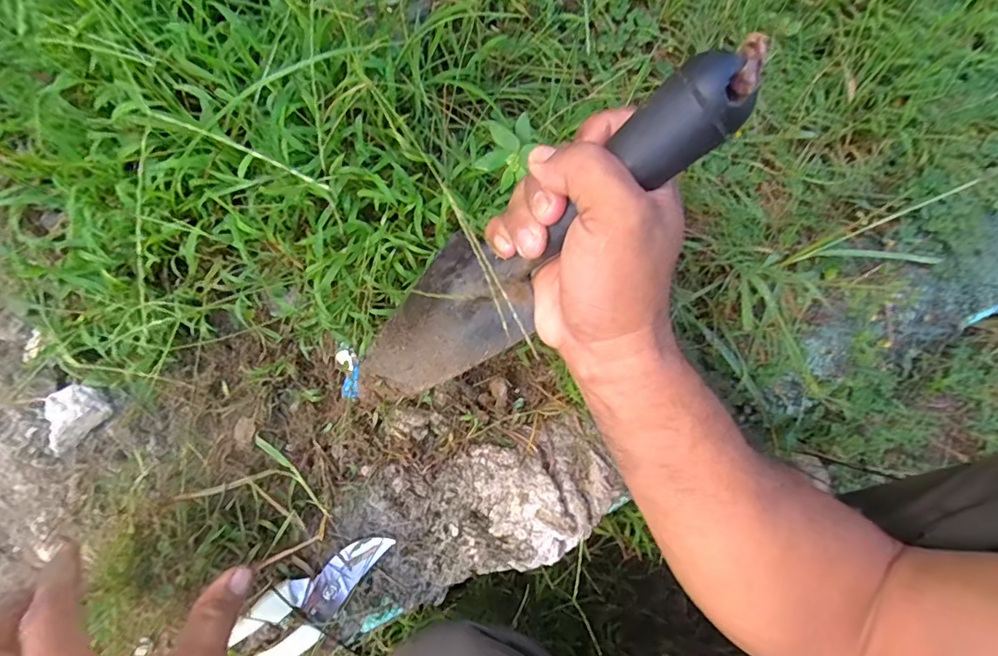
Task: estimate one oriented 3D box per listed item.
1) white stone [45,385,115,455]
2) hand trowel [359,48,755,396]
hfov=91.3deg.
[{"bbox_3d":[-0.292,0.059,0.333,0.031,0.016,0.042,42,79,10],"label":"white stone"},{"bbox_3d":[0.007,-0.030,0.249,0.249,0.040,0.051,-39,75,35],"label":"hand trowel"}]

